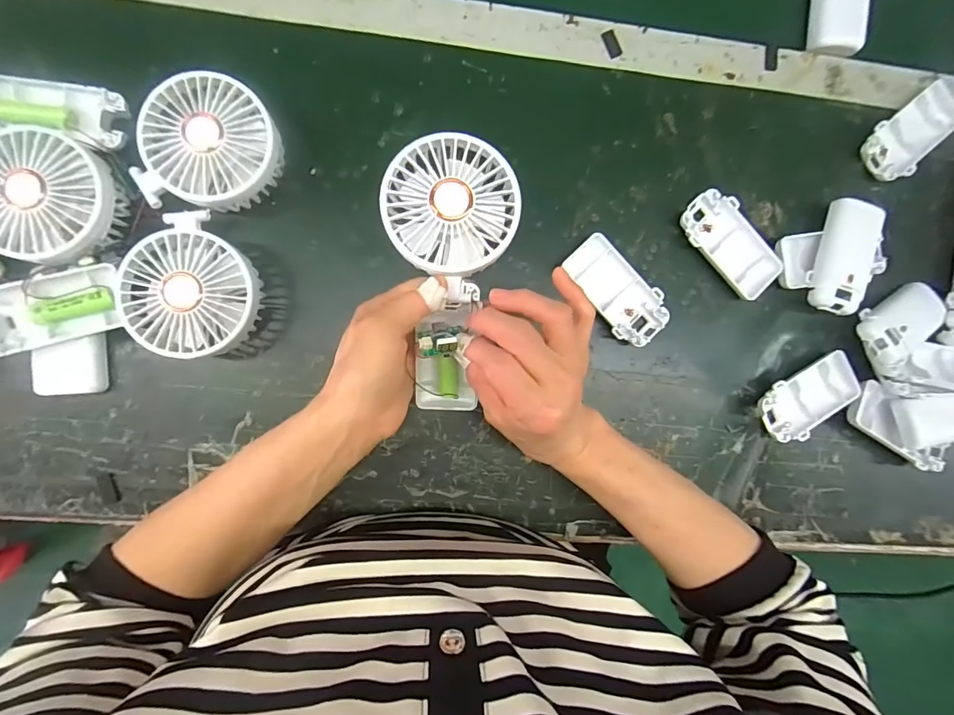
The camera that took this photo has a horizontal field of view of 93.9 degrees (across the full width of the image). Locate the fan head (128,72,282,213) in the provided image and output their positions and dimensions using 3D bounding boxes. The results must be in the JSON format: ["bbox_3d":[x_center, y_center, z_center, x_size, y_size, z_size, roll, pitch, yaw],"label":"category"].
[{"bbox_3d":[-0.188,-0.147,0.320,0.091,0.046,0.092,15,88,-5],"label":"fan head"}]

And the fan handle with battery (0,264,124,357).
[{"bbox_3d":[-0.290,-0.033,0.300,0.093,0.021,0.046,-15,94,-11],"label":"fan handle with battery"}]

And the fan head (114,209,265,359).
[{"bbox_3d":[-0.202,-0.046,0.320,0.087,0.046,0.098,-42,93,-4],"label":"fan head"}]

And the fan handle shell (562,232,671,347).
[{"bbox_3d":[0.116,-0.055,0.368,0.050,0.020,0.096,-38,93,-5],"label":"fan handle shell"}]

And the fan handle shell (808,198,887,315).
[{"bbox_3d":[0.315,-0.083,0.379,0.047,0.025,0.094,16,88,-5],"label":"fan handle shell"}]

